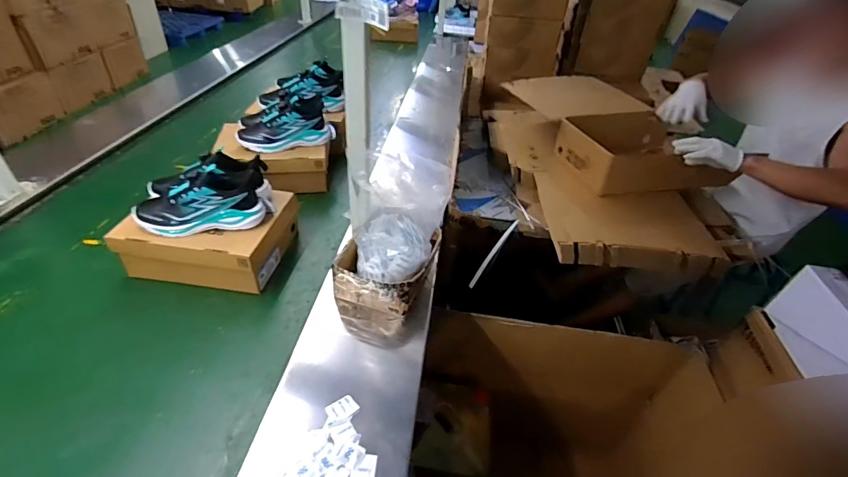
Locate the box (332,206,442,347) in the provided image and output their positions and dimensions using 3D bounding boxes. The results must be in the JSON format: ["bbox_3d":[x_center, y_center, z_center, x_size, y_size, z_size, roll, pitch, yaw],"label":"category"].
[{"bbox_3d":[-0.075,0.077,0.891,0.177,0.173,0.218,12,41,9],"label":"box"}]

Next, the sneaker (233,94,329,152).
[{"bbox_3d":[-0.403,-0.318,1.156,0.260,0.096,0.117,-16,45,-23],"label":"sneaker"}]

